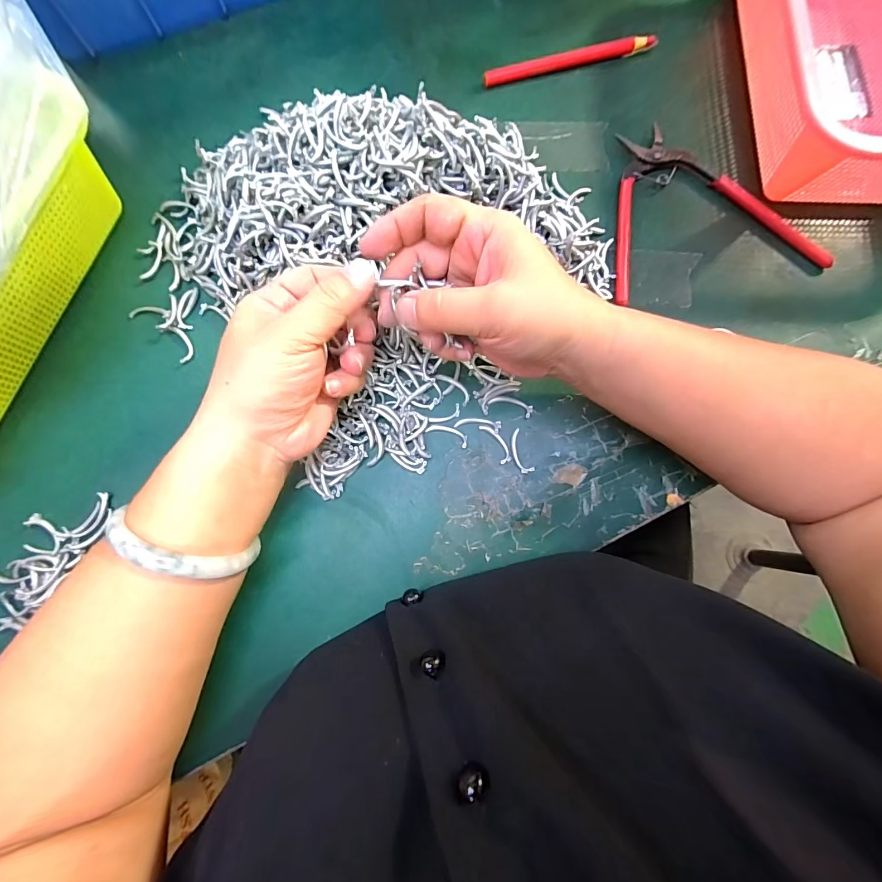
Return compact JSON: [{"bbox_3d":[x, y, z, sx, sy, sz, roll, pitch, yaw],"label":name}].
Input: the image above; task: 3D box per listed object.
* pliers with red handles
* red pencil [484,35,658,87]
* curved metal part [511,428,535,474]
[{"bbox_3d":[0.185,-0.171,0.293,0.149,0.010,0.128,-12,80,-2],"label":"pliers with red handles"},{"bbox_3d":[0.102,-0.302,0.320,0.139,0.008,0.011,-15,80,-2],"label":"red pencil"},{"bbox_3d":[0.052,0.007,0.265,0.011,0.004,0.030,-19,80,-3],"label":"curved metal part"}]

